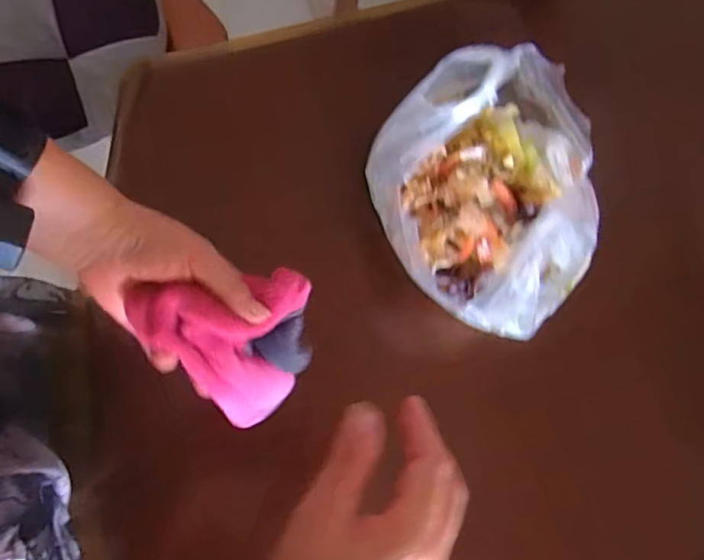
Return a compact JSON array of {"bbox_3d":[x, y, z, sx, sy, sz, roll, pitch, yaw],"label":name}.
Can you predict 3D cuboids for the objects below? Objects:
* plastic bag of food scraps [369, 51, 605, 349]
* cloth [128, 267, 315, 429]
[{"bbox_3d":[0.113,-0.064,0.430,0.158,0.128,0.187,-18,78,-6],"label":"plastic bag of food scraps"},{"bbox_3d":[-0.080,0.049,0.391,0.107,0.075,0.091,-9,77,-4],"label":"cloth"}]

